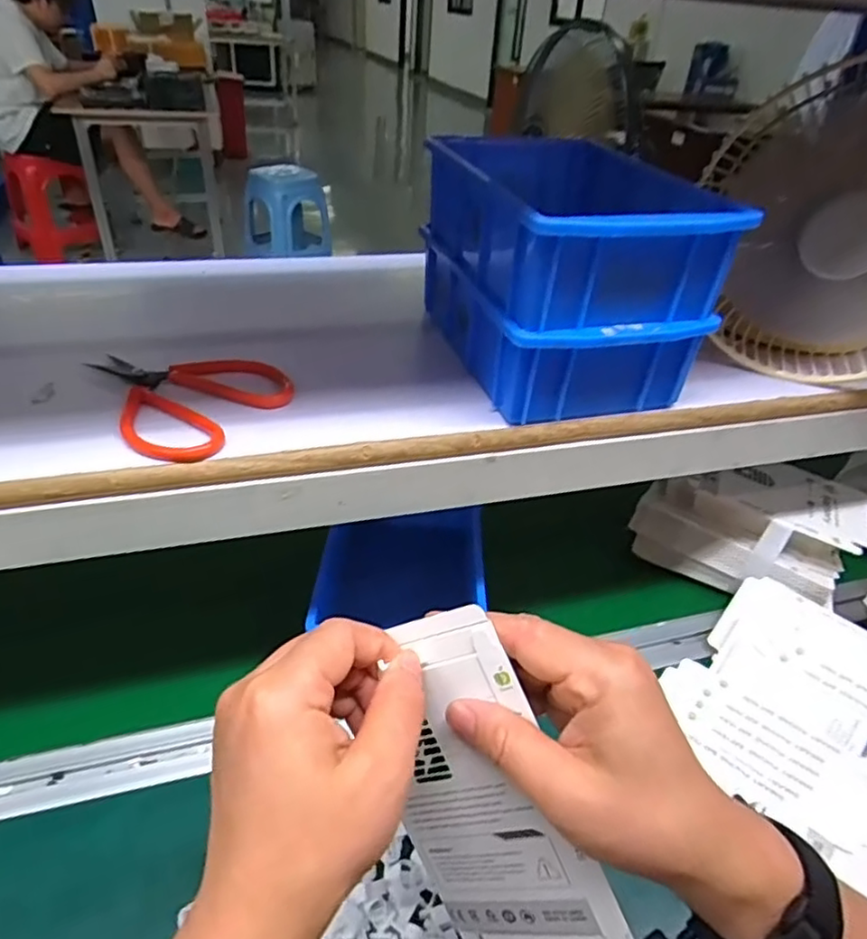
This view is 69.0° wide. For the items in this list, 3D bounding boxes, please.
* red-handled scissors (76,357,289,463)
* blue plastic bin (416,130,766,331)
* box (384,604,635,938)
[{"bbox_3d":[-0.139,-0.045,0.375,0.095,0.010,0.108,-20,44,-29],"label":"red-handled scissors"},{"bbox_3d":[0.085,-0.155,0.398,0.131,0.060,0.195,-7,39,-16],"label":"blue plastic bin"},{"bbox_3d":[0.018,0.148,0.282,0.087,0.169,0.004,-23,2,28],"label":"box"}]

